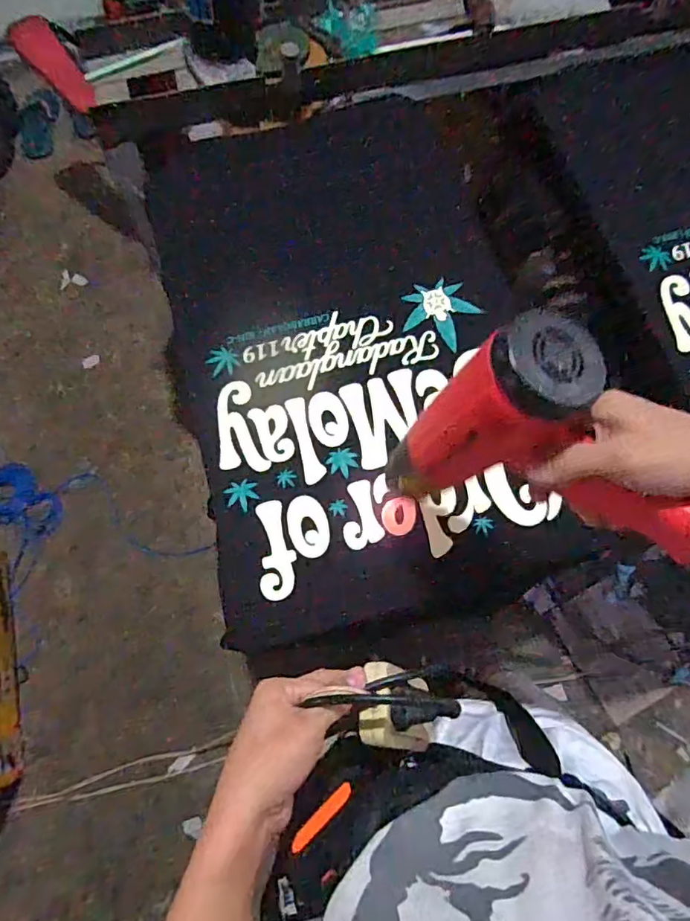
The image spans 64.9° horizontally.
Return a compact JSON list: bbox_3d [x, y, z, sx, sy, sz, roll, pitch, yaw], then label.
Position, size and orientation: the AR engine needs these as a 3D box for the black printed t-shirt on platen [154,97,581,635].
[{"bbox_3d":[0.010,-0.159,0.660,0.407,0.040,0.676,-14,74,-3],"label":"black printed t-shirt on platen"}]

